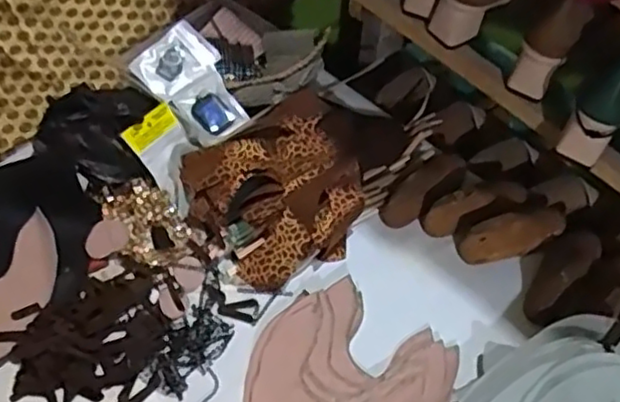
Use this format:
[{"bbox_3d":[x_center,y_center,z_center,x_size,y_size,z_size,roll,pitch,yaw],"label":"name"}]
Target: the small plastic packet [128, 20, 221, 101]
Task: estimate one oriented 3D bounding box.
[{"bbox_3d":[-0.168,-0.180,0.856,0.076,0.018,0.100,41,70,0],"label":"small plastic packet"}]

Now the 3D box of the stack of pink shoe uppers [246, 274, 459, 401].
[{"bbox_3d":[0.034,0.175,0.687,0.219,0.015,0.181,-16,56,-13],"label":"stack of pink shoe uppers"}]

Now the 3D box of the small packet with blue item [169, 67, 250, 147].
[{"bbox_3d":[-0.128,-0.114,0.838,0.075,0.018,0.087,-31,78,-14],"label":"small packet with blue item"}]

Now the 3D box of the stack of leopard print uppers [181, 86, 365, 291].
[{"bbox_3d":[-0.035,-0.010,0.773,0.179,0.088,0.171,-28,60,-20],"label":"stack of leopard print uppers"}]

